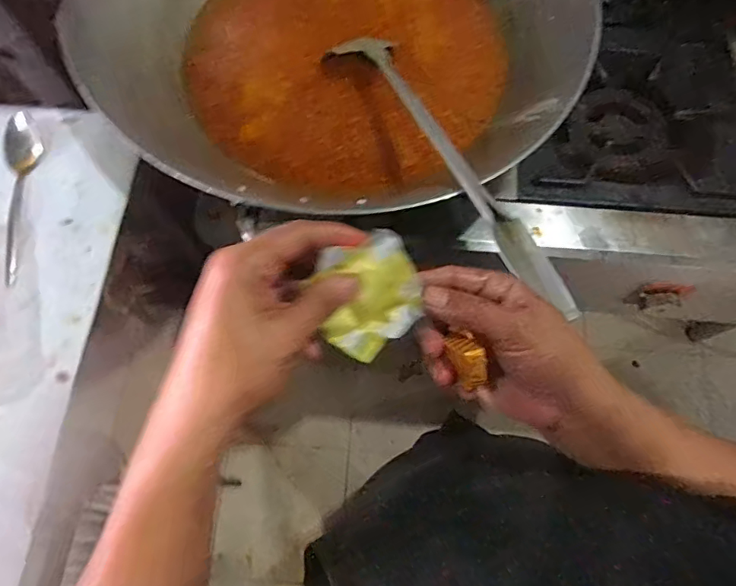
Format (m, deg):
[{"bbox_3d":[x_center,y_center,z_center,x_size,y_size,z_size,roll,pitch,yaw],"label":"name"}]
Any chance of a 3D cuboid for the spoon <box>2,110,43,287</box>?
[{"bbox_3d":[-0.331,-0.095,0.493,0.035,0.024,0.173,-10,69,-2],"label":"spoon"}]

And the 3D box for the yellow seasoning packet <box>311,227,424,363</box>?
[{"bbox_3d":[0.002,0.001,0.298,0.057,0.022,0.065,-15,111,-8],"label":"yellow seasoning packet"}]

